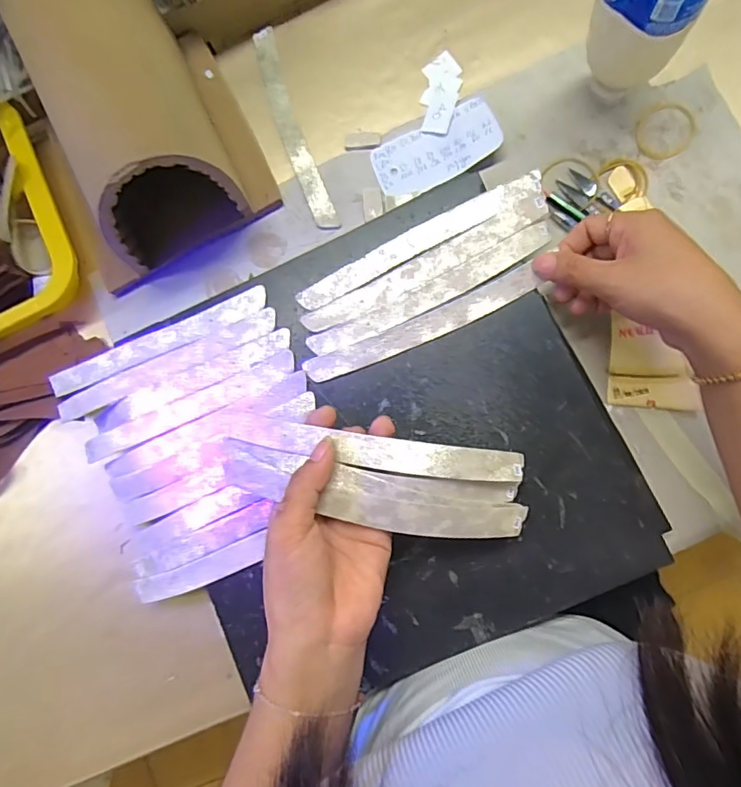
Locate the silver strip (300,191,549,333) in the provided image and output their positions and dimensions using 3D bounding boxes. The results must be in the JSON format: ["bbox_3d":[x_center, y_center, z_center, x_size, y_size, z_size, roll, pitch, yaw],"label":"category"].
[{"bbox_3d":[0.040,-0.091,0.358,0.190,0.004,0.019,-27,84,3],"label":"silver strip"}]

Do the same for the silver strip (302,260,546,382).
[{"bbox_3d":[0.036,-0.046,0.357,0.172,0.004,0.023,-24,85,4],"label":"silver strip"}]

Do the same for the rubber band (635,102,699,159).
[{"bbox_3d":[0.235,-0.210,0.397,0.047,0.004,0.044,0,86,5],"label":"rubber band"}]

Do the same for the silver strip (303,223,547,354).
[{"bbox_3d":[0.044,-0.072,0.356,0.188,0.004,0.020,-27,84,3],"label":"silver strip"}]

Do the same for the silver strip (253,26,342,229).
[{"bbox_3d":[-0.067,-0.228,0.427,0.022,0.004,0.191,-20,85,4],"label":"silver strip"}]

